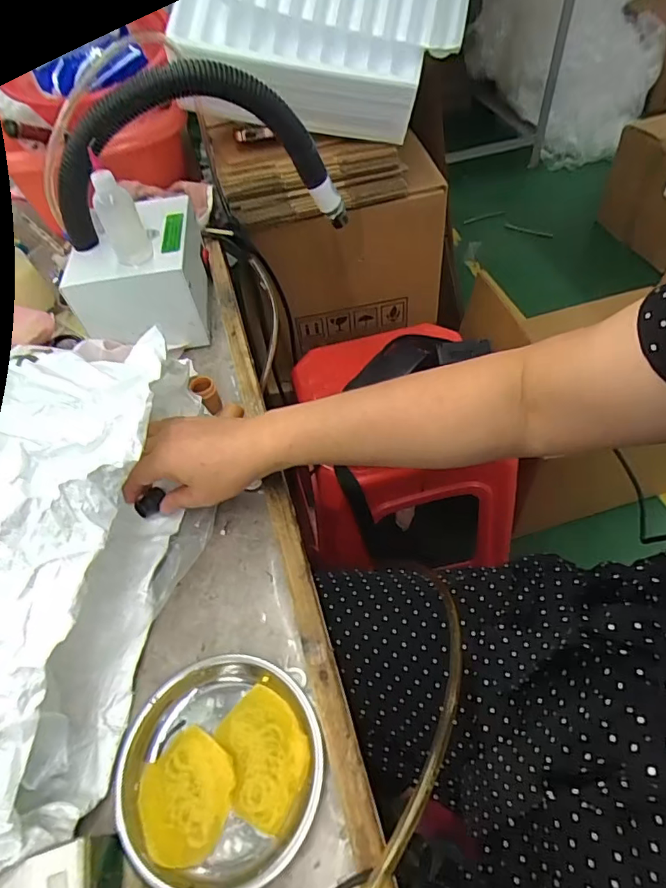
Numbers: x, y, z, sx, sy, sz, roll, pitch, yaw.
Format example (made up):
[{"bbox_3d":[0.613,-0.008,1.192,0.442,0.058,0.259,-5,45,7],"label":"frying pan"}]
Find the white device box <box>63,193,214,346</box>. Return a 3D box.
[{"bbox_3d":[-0.219,-0.201,0.589,0.122,0.103,0.151,-9,53,-1],"label":"white device box"}]

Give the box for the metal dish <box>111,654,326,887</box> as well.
[{"bbox_3d":[-0.072,0.209,0.331,0.131,0.017,0.124,-3,53,4],"label":"metal dish"}]

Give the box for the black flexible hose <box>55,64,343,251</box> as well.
[{"bbox_3d":[-0.140,-0.283,0.516,0.290,0.161,0.048,-19,53,-8],"label":"black flexible hose"}]

